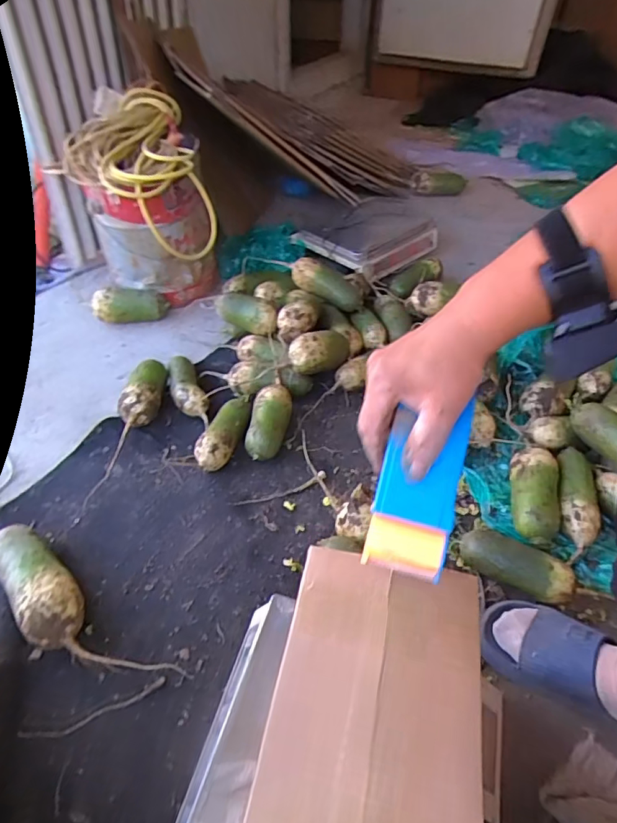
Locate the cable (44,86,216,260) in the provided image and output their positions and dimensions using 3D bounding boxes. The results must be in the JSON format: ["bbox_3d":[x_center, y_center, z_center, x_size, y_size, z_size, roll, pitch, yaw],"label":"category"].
[{"bbox_3d":[-0.368,-0.492,1.037,0.300,0.255,0.293,-16,47,-16],"label":"cable"}]

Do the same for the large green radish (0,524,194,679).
[{"bbox_3d":[-0.326,0.274,0.660,0.339,0.078,0.098,28,51,25],"label":"large green radish"}]

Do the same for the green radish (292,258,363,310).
[{"bbox_3d":[0.045,-0.296,1.136,0.179,0.056,0.064,27,44,-14],"label":"green radish"}]

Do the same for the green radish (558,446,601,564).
[{"bbox_3d":[0.432,0.138,0.794,0.054,0.049,0.195,10,46,9],"label":"green radish"}]

